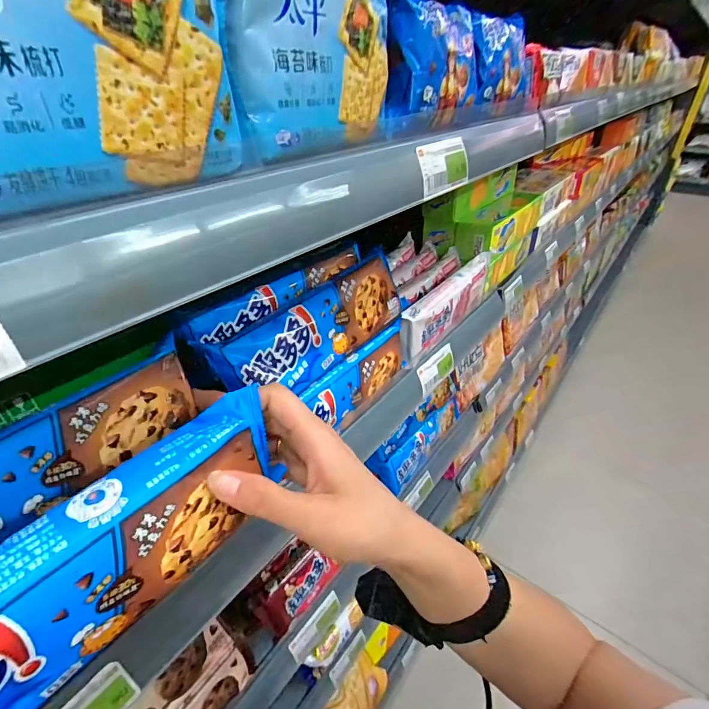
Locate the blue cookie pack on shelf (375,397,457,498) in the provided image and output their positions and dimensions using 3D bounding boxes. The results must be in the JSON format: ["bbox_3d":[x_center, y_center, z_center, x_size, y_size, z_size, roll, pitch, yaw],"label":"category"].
[{"bbox_3d":[0.109,0.142,0.647,0.030,0.057,0.210,25,43,32],"label":"blue cookie pack on shelf"}]

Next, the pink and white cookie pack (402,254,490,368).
[{"bbox_3d":[0.121,-0.067,0.520,0.025,0.063,0.212,25,42,31],"label":"pink and white cookie pack"}]

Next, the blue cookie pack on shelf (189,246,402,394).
[{"bbox_3d":[-0.035,-0.024,0.370,0.042,0.069,0.207,-5,23,49],"label":"blue cookie pack on shelf"}]

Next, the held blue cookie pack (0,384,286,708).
[{"bbox_3d":[-0.127,0.102,0.180,0.034,0.071,0.222,25,41,31],"label":"held blue cookie pack"}]

